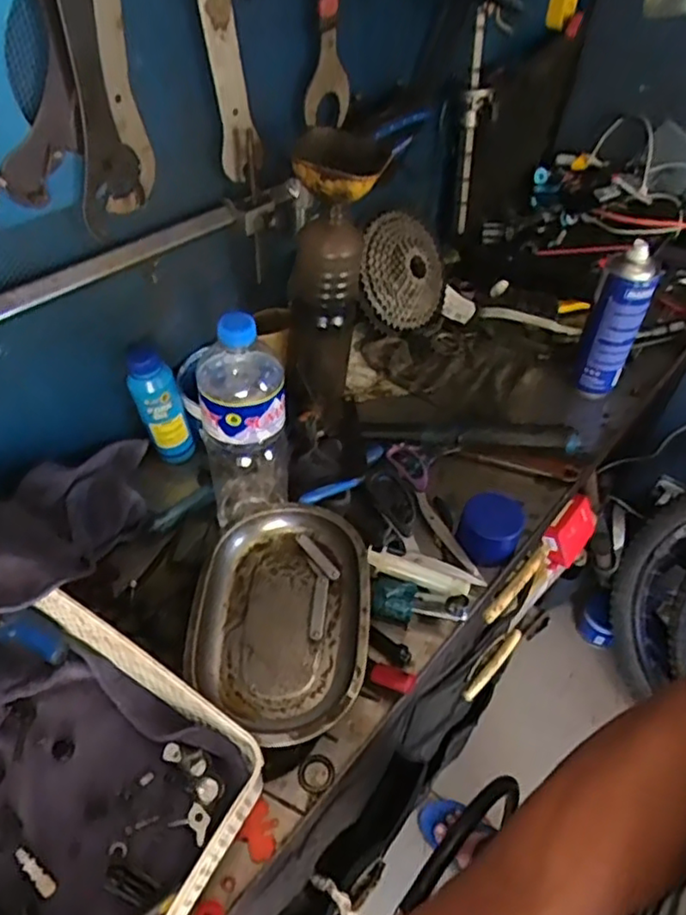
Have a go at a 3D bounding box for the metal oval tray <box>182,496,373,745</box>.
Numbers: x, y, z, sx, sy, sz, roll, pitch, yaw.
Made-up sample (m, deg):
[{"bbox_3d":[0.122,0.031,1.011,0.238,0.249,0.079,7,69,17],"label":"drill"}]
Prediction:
[{"bbox_3d":[-0.057,0.142,0.581,0.151,0.039,0.216,4,47,1],"label":"metal oval tray"}]

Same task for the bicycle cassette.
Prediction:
[{"bbox_3d":[0.095,-0.265,0.932,0.167,0.169,0.036,11,0,-36],"label":"bicycle cassette"}]

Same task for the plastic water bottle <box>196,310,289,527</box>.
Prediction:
[{"bbox_3d":[-0.092,-0.034,0.616,0.078,0.244,0.087,-7,48,-10],"label":"plastic water bottle"}]

